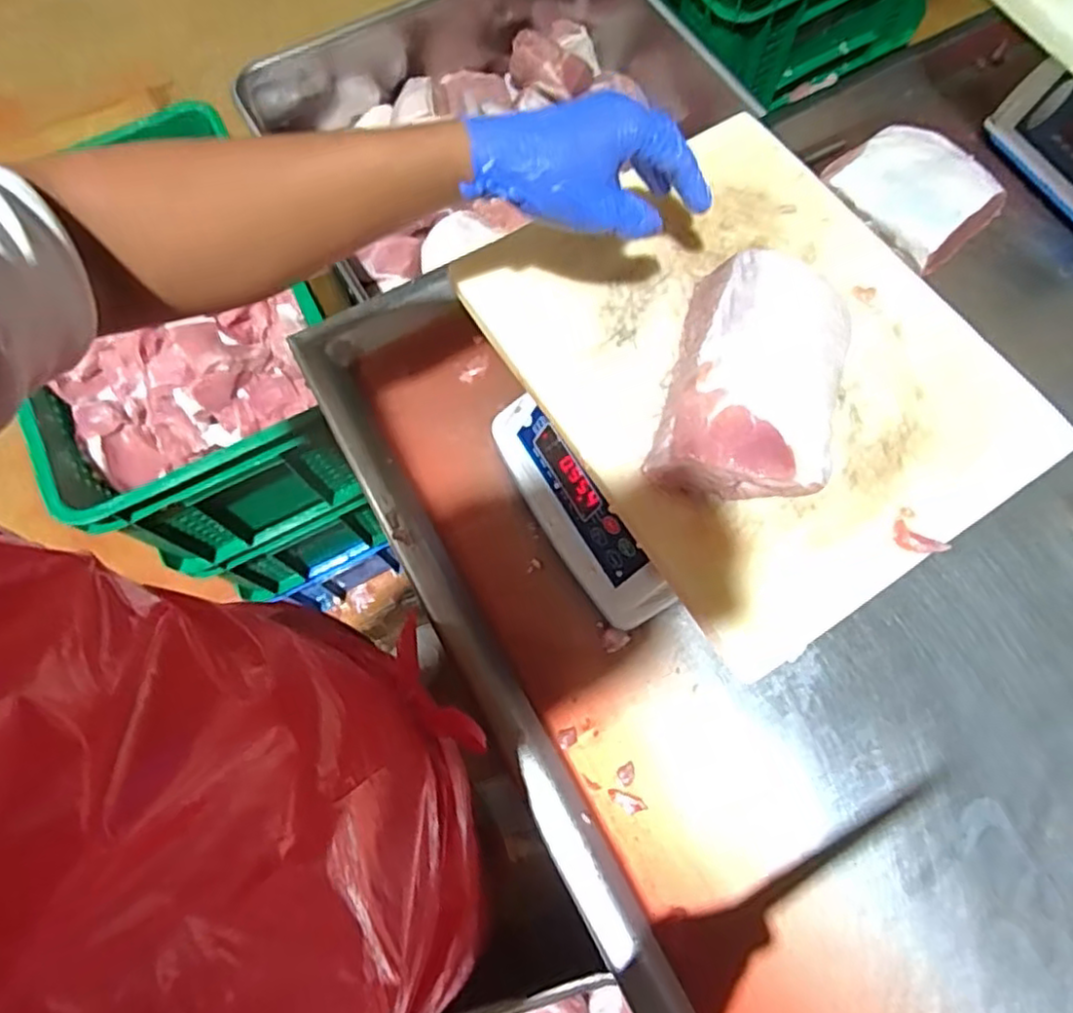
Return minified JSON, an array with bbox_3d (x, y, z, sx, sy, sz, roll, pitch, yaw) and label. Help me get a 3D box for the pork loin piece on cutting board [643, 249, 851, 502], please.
[{"bbox_3d":[0.151,-0.087,0.451,0.111,0.050,0.176,17,73,5],"label":"pork loin piece on cutting board"}]

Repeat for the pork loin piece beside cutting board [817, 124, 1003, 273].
[{"bbox_3d":[0.402,-0.340,0.730,0.141,0.060,0.151,-33,75,-10],"label":"pork loin piece beside cutting board"}]

